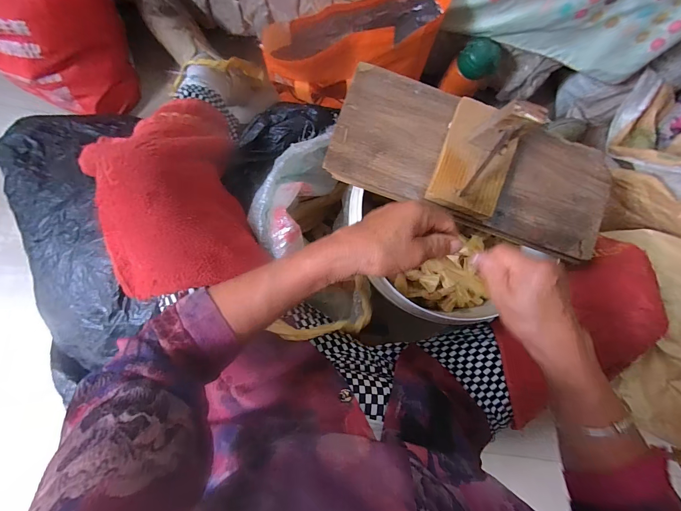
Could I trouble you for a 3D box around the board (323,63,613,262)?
[{"bbox_3d":[0.186,-0.128,0.374,0.381,0.123,0.162,20,85,-3],"label":"board"}]

